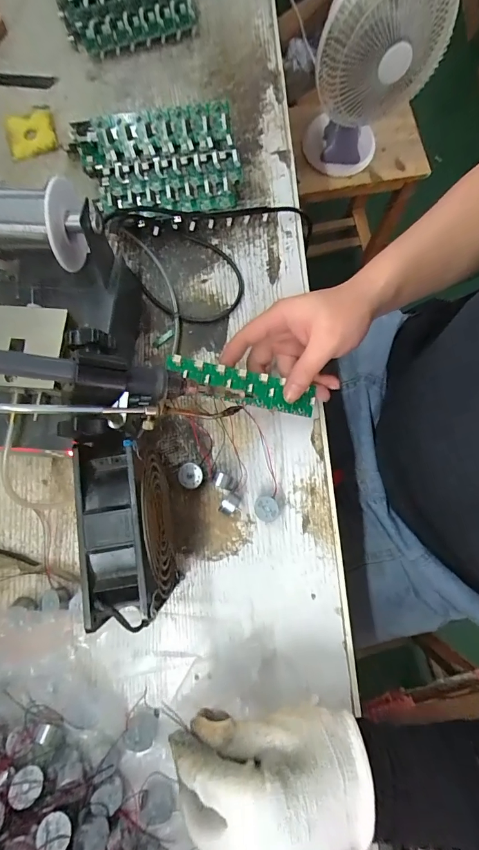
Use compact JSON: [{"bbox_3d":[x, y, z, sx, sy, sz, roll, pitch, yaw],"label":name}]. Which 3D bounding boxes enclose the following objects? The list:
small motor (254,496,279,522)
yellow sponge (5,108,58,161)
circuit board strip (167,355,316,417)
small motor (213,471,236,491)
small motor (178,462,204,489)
[{"bbox_3d":[0.025,0.078,0.351,0.021,0.019,0.022,-6,79,0],"label":"small motor"},{"bbox_3d":[-0.249,-0.348,0.452,0.055,0.012,0.062,-18,80,-3],"label":"yellow sponge"},{"bbox_3d":[0.002,-0.035,0.341,0.136,0.011,0.030,17,80,-5],"label":"circuit board strip"},{"bbox_3d":[-0.014,0.052,0.355,0.021,0.024,0.015,19,80,4],"label":"small motor"},{"bbox_3d":[-0.046,0.049,0.361,0.022,0.013,0.023,0,79,1],"label":"small motor"}]

